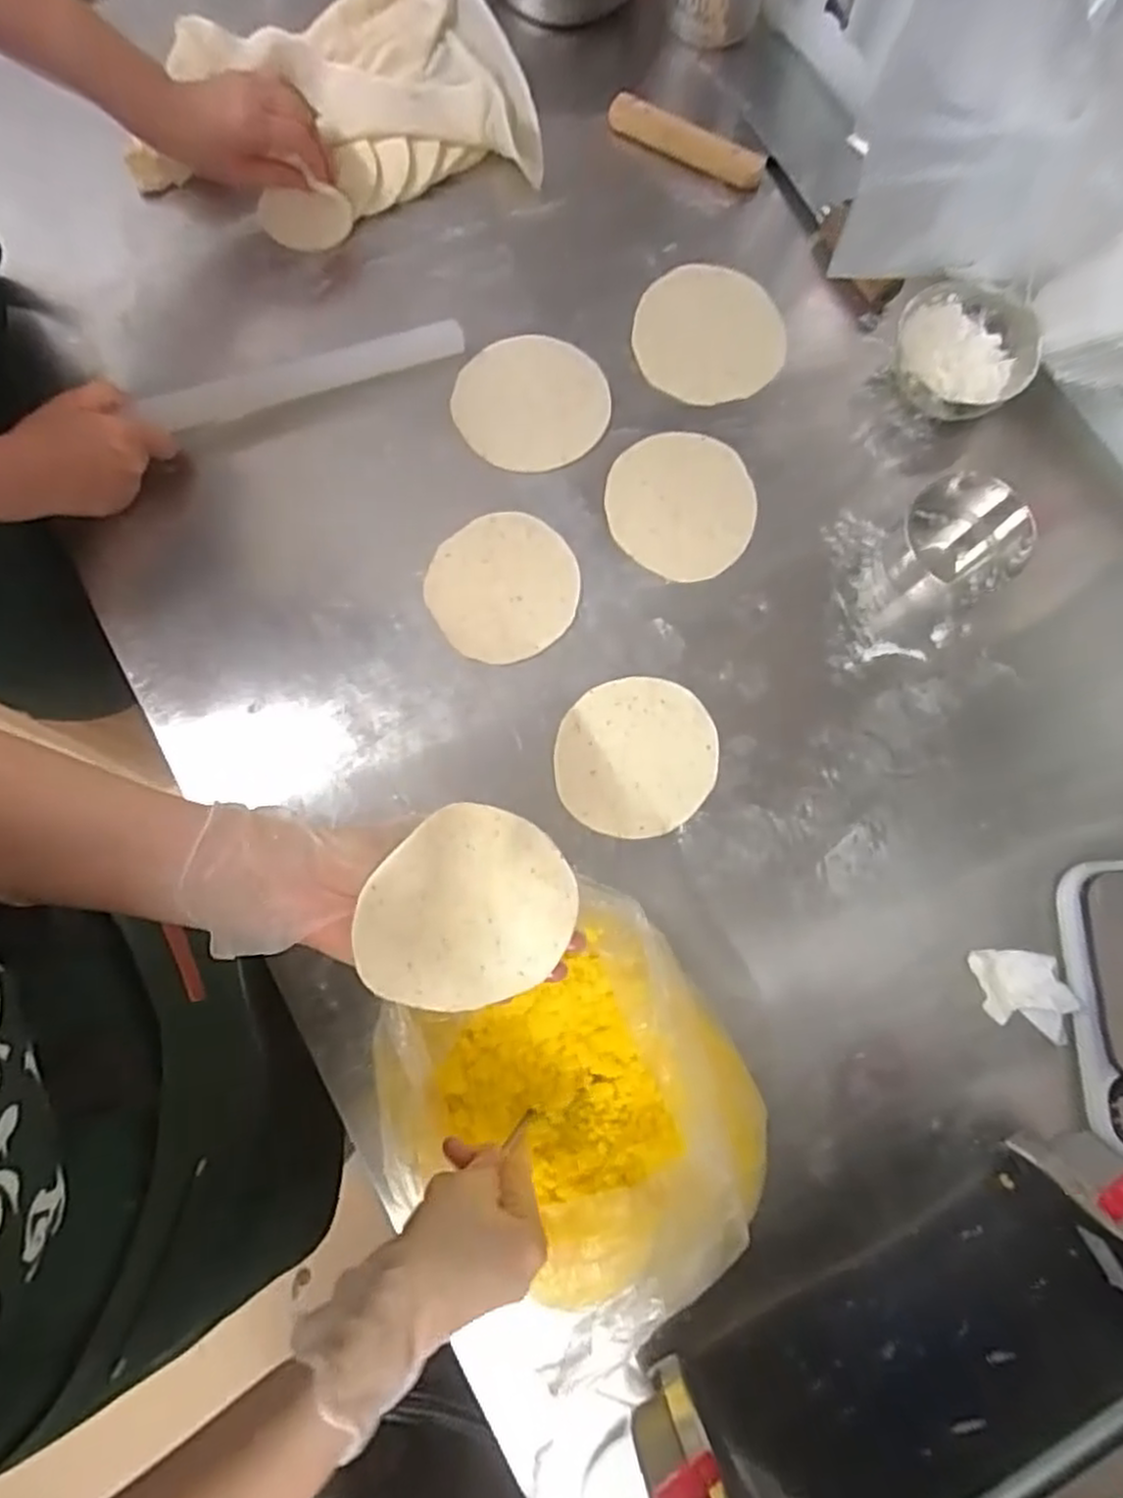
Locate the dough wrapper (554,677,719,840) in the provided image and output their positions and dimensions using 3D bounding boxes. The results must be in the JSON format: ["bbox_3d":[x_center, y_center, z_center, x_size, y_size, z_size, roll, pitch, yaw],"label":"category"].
[{"bbox_3d":[0.058,0.006,0.572,0.116,0.006,0.127,0,79,1],"label":"dough wrapper"}]

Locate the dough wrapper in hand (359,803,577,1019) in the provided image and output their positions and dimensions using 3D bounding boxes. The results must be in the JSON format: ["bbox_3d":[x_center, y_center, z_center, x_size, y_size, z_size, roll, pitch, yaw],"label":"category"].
[{"bbox_3d":[-0.050,0.091,0.405,0.115,0.027,0.113,-6,102,-31],"label":"dough wrapper in hand"}]

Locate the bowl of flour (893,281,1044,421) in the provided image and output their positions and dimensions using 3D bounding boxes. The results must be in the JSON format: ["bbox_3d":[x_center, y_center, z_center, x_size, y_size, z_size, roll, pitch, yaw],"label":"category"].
[{"bbox_3d":[0.322,-0.316,0.596,0.107,0.054,0.089,22,81,5],"label":"bowl of flour"}]

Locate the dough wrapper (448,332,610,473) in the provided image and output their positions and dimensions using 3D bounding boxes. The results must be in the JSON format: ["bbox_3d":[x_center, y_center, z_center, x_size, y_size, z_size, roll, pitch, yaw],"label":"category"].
[{"bbox_3d":[-0.025,-0.295,0.627,0.128,0.010,0.125,12,74,4],"label":"dough wrapper"}]

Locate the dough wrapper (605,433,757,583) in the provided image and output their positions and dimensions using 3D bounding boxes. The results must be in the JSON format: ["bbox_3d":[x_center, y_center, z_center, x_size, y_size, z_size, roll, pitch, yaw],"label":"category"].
[{"bbox_3d":[0.099,-0.202,0.611,0.119,0.011,0.127,0,79,-1],"label":"dough wrapper"}]

